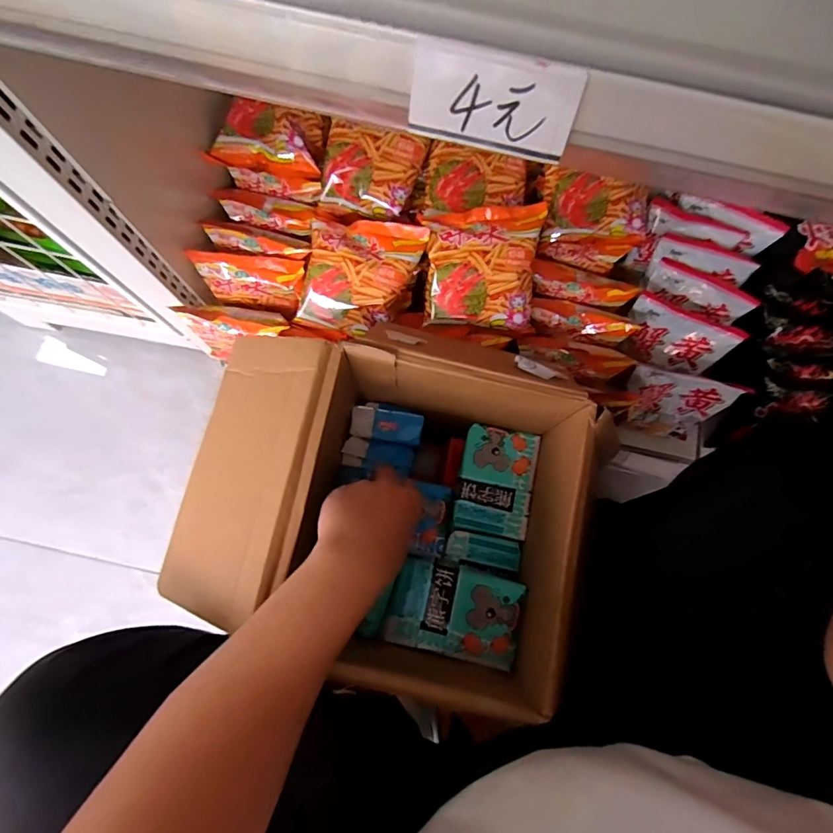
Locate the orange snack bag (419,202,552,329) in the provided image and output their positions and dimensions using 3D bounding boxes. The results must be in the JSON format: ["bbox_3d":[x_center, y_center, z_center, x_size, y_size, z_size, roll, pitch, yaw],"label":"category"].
[{"bbox_3d":[0.076,-0.174,0.549,0.125,0.045,0.133,2,102,2],"label":"orange snack bag"}]

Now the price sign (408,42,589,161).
[{"bbox_3d":[0.035,-0.144,0.217,0.076,0.036,0.004,12,48,3],"label":"price sign"}]

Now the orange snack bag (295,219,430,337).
[{"bbox_3d":[-0.065,-0.161,0.550,0.130,0.057,0.129,13,92,2],"label":"orange snack bag"}]

